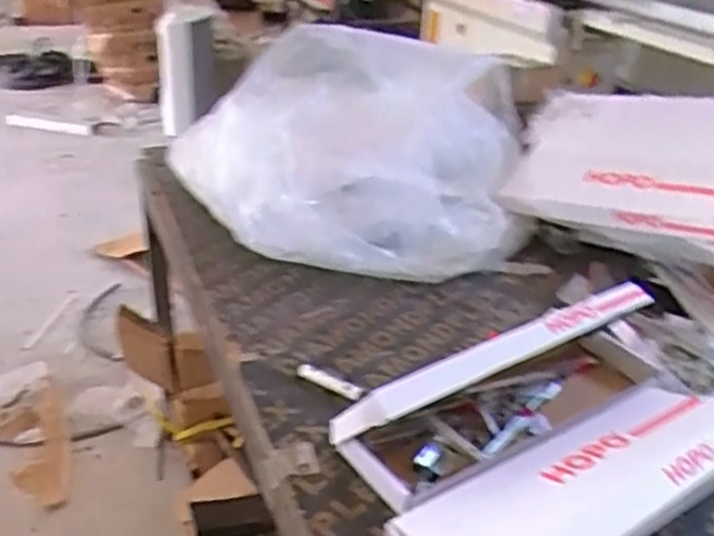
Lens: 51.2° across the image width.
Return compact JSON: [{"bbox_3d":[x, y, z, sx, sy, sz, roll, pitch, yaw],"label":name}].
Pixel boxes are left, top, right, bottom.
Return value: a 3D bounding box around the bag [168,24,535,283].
[{"bbox_3d":[0.027,-0.235,1.354,0.619,0.315,0.518,-6,30,-17],"label":"bag"}]

